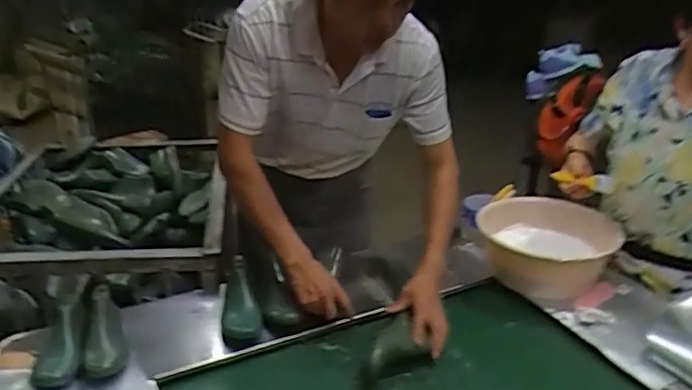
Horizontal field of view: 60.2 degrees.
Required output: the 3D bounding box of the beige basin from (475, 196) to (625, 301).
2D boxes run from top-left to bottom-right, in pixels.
[{"bbox_3d":[0.503,0.107,1.479,0.304,0.130,0.311,0,23,0],"label":"beige basin"}]

